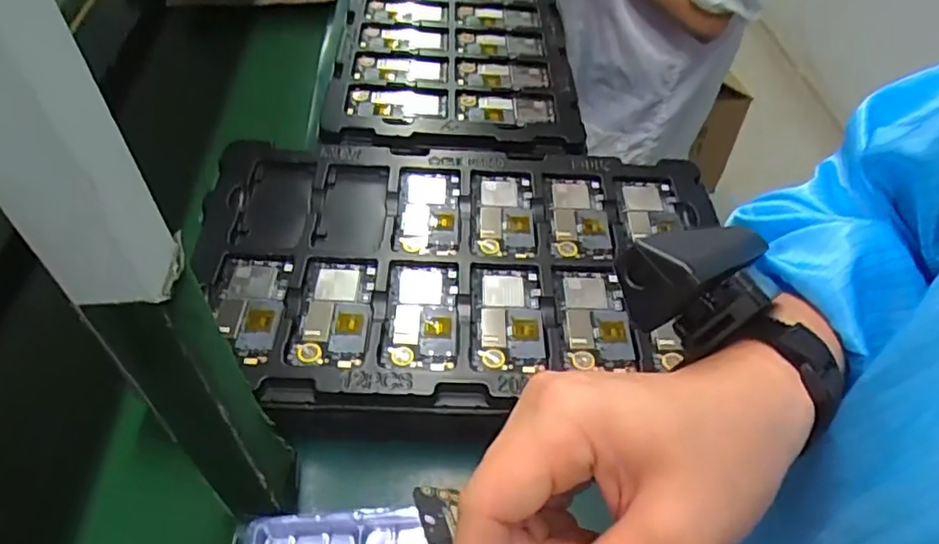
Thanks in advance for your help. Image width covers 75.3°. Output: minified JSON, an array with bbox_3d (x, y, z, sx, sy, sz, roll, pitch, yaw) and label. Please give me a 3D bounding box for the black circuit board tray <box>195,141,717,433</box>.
[{"bbox_3d":[-0.005,-0.005,0.638,0.528,0.033,0.350,0,50,-1],"label":"black circuit board tray"}]

